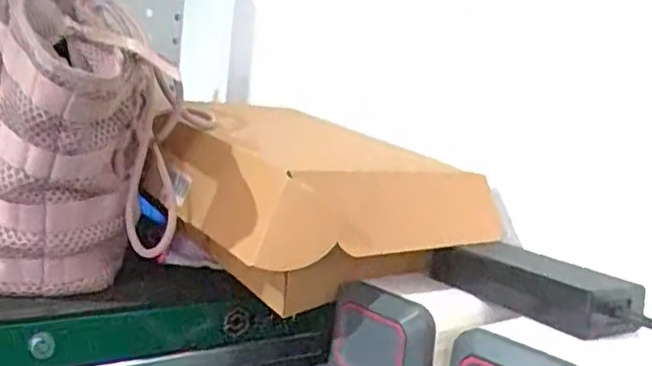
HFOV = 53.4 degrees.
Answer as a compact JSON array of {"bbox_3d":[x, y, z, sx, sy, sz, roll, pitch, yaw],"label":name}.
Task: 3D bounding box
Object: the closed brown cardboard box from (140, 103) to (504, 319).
[{"bbox_3d":[-0.009,0.023,0.623,0.292,0.158,0.227,4,6,-19],"label":"closed brown cardboard box"}]

